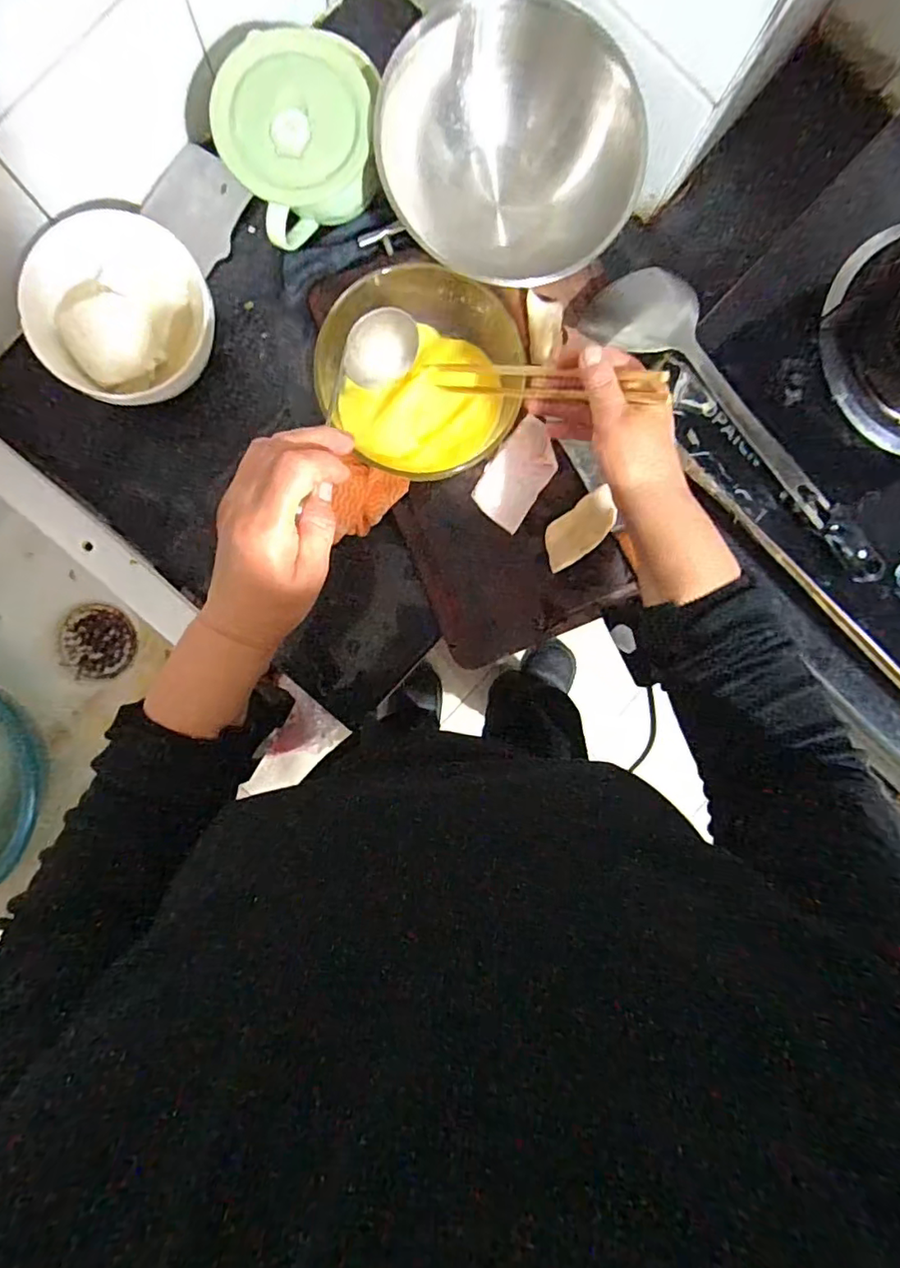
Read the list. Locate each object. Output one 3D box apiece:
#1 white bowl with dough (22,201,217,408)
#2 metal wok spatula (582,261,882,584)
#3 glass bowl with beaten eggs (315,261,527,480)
[{"bbox_3d":[-0.295,-0.289,0.531,0.151,0.075,0.155,0,91,-4],"label":"white bowl with dough"},{"bbox_3d":[0.254,-0.192,0.516,0.081,0.038,0.362,-33,80,-3],"label":"metal wok spatula"},{"bbox_3d":[-0.020,-0.233,0.503,0.180,0.069,0.162,-45,94,-3],"label":"glass bowl with beaten eggs"}]

